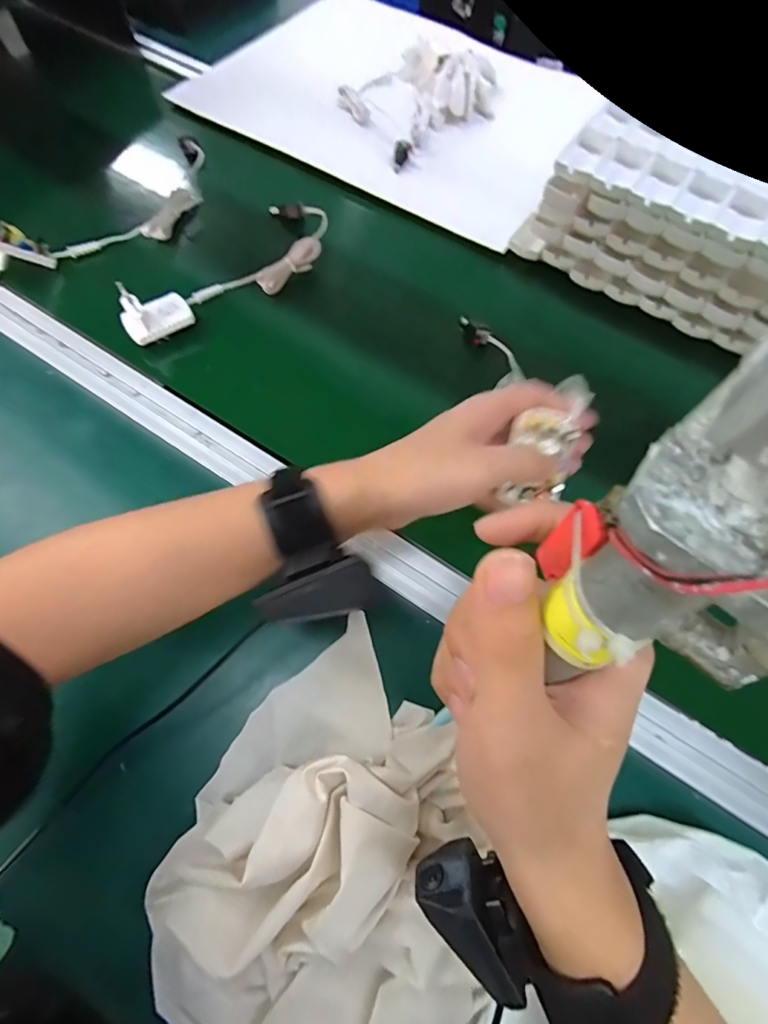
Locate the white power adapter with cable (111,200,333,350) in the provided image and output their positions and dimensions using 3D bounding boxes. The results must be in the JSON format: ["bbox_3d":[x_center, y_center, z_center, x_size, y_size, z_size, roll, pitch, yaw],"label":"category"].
[{"bbox_3d":[-0.146,-0.251,0.478,0.091,0.048,0.254,29,69,9],"label":"white power adapter with cable"}]

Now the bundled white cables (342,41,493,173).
[{"bbox_3d":[0.046,-0.557,0.623,0.230,0.040,0.188,-40,74,-17],"label":"bundled white cables"}]

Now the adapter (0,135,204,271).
[{"bbox_3d":[-0.286,-0.330,0.511,0.096,0.060,0.285,32,69,10],"label":"adapter"}]

